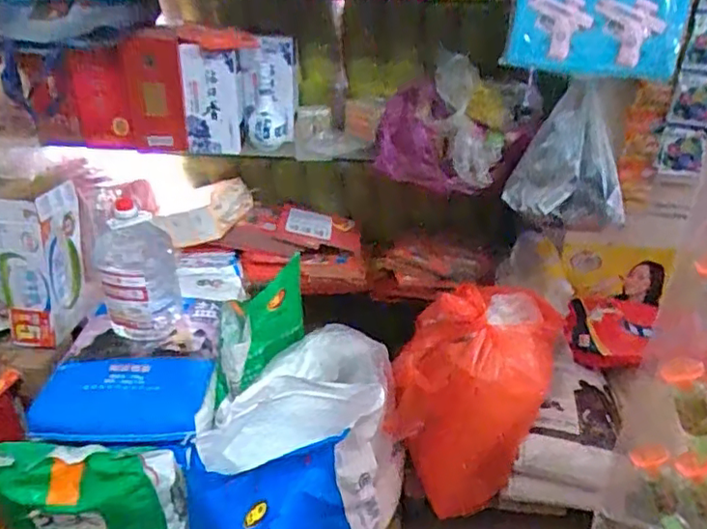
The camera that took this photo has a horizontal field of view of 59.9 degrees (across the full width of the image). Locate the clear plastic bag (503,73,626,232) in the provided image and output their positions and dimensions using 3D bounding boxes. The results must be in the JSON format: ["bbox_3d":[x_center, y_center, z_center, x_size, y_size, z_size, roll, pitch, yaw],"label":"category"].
[{"bbox_3d":[0.500,-0.236,1.420,0.265,0.324,0.105,11,29,18],"label":"clear plastic bag"}]

